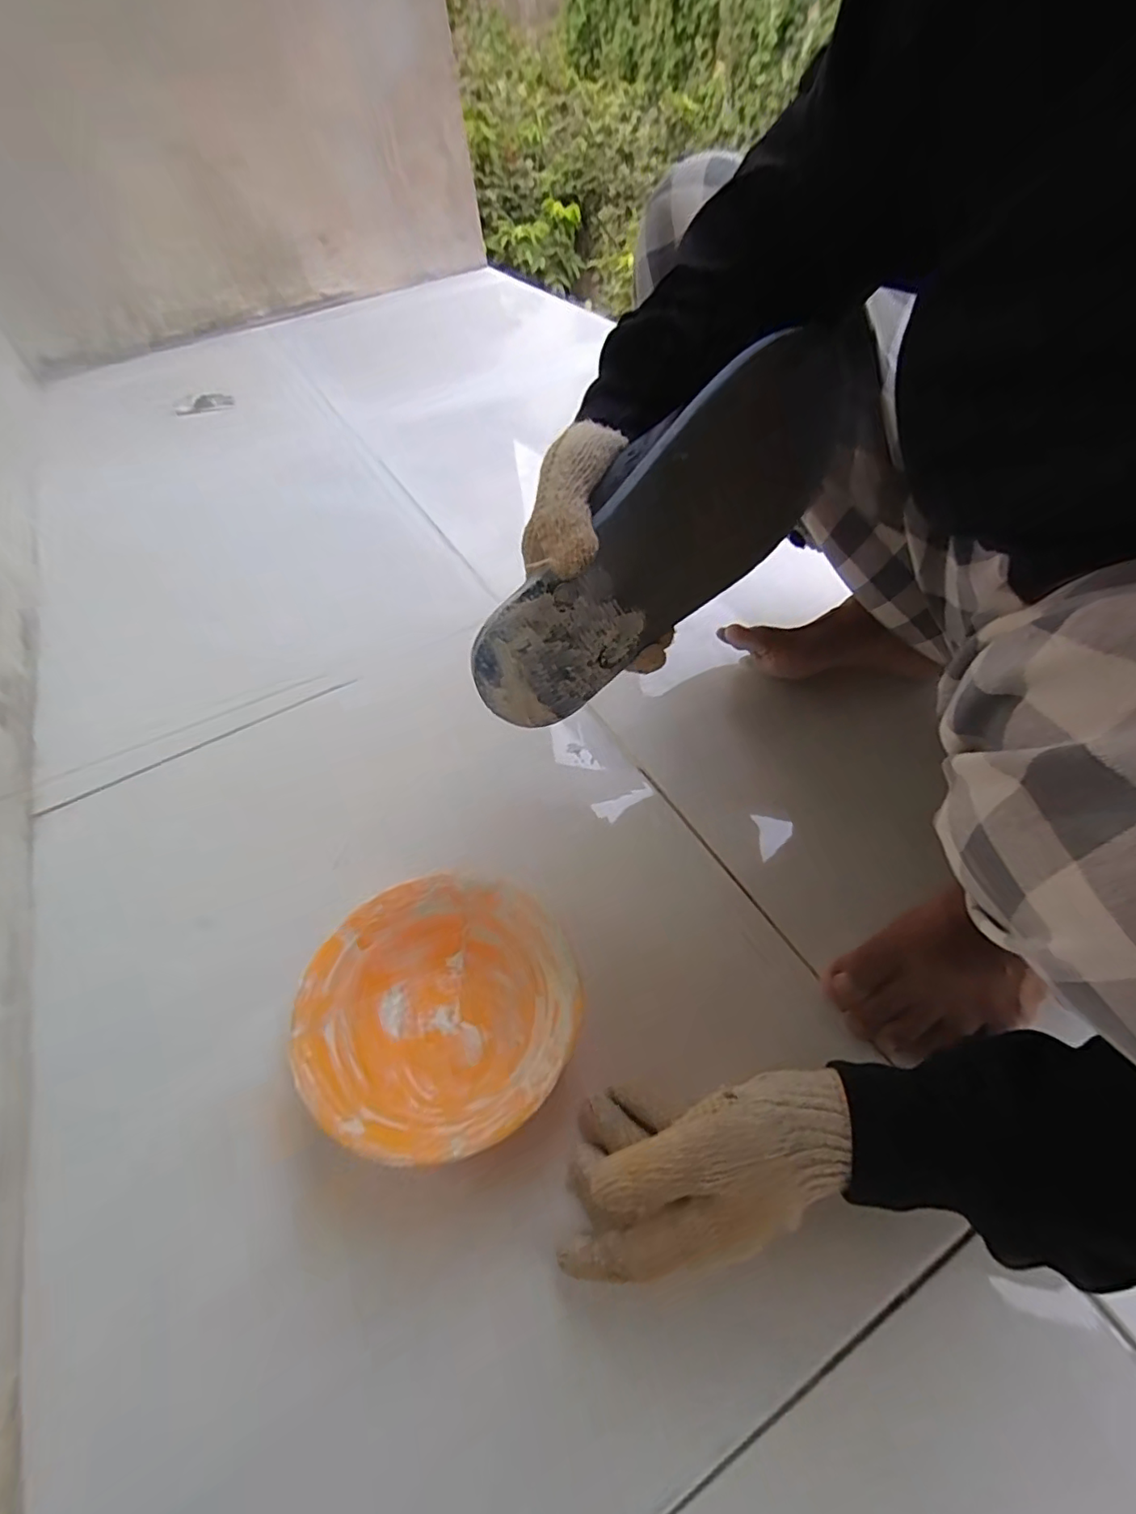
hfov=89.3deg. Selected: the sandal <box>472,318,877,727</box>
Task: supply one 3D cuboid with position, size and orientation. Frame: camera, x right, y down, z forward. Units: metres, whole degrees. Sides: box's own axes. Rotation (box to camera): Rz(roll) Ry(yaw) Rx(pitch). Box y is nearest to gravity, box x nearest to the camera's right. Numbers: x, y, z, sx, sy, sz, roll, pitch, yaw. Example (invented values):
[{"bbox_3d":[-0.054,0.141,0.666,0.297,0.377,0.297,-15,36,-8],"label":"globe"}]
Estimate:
[{"bbox_3d":[0.054,-0.119,0.314,0.255,0.098,0.035,-42,59,4],"label":"sandal"}]

